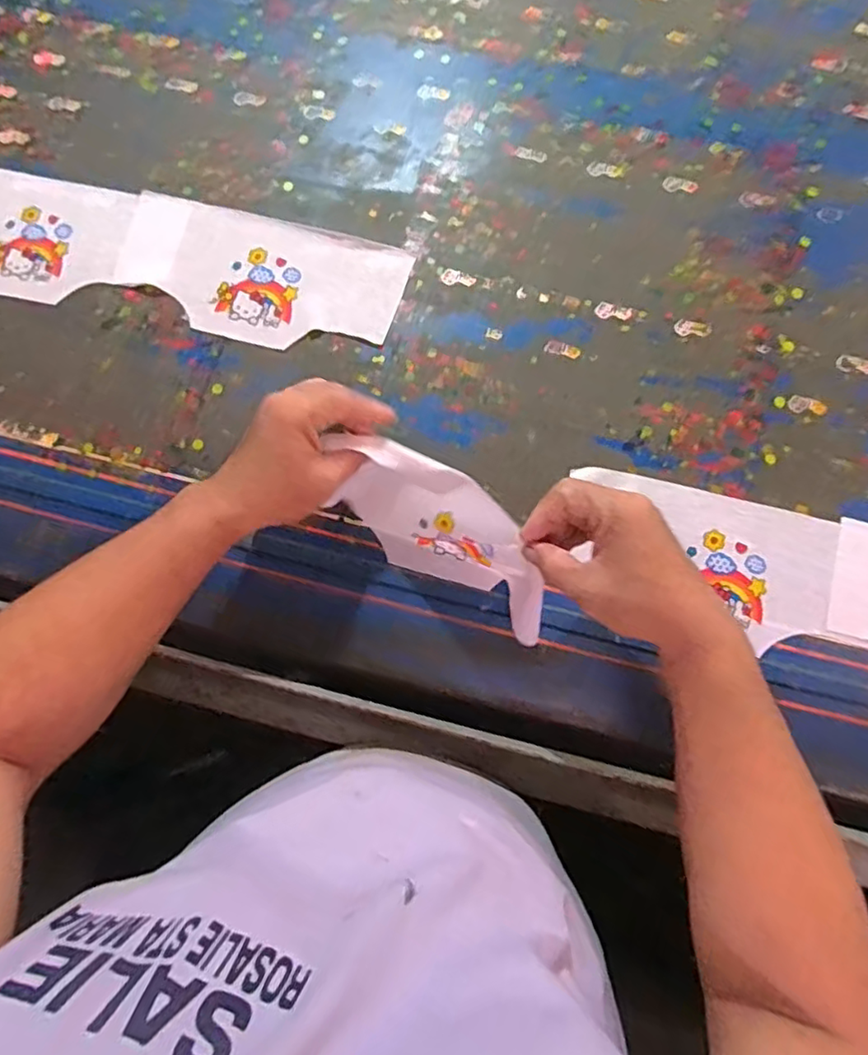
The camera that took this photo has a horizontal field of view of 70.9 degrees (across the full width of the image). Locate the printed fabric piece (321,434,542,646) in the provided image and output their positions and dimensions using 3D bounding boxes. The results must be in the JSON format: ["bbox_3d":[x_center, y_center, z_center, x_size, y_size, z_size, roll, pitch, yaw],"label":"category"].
[{"bbox_3d":[0.007,0.004,0.511,0.216,0.099,0.074,35,81,7],"label":"printed fabric piece"}]

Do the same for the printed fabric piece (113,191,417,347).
[{"bbox_3d":[-0.172,-0.247,0.599,0.276,0.006,0.132,16,79,4],"label":"printed fabric piece"}]

